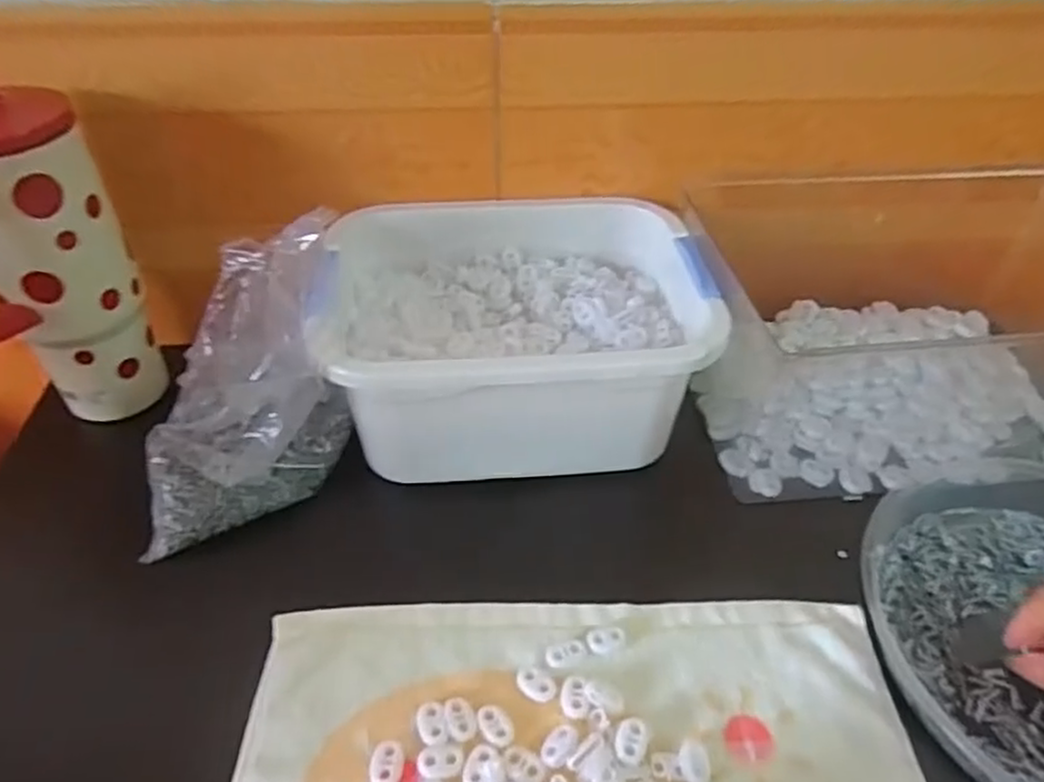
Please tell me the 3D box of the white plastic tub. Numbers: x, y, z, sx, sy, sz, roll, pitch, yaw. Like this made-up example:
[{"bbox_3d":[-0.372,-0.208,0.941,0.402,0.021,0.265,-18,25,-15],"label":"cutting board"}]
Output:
[{"bbox_3d":[-0.008,-0.041,0.500,0.242,0.113,0.191,-4,43,-5],"label":"white plastic tub"}]

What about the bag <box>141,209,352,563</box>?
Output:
[{"bbox_3d":[-0.177,-0.003,0.445,0.140,0.146,0.110,-15,46,-16],"label":"bag"}]

